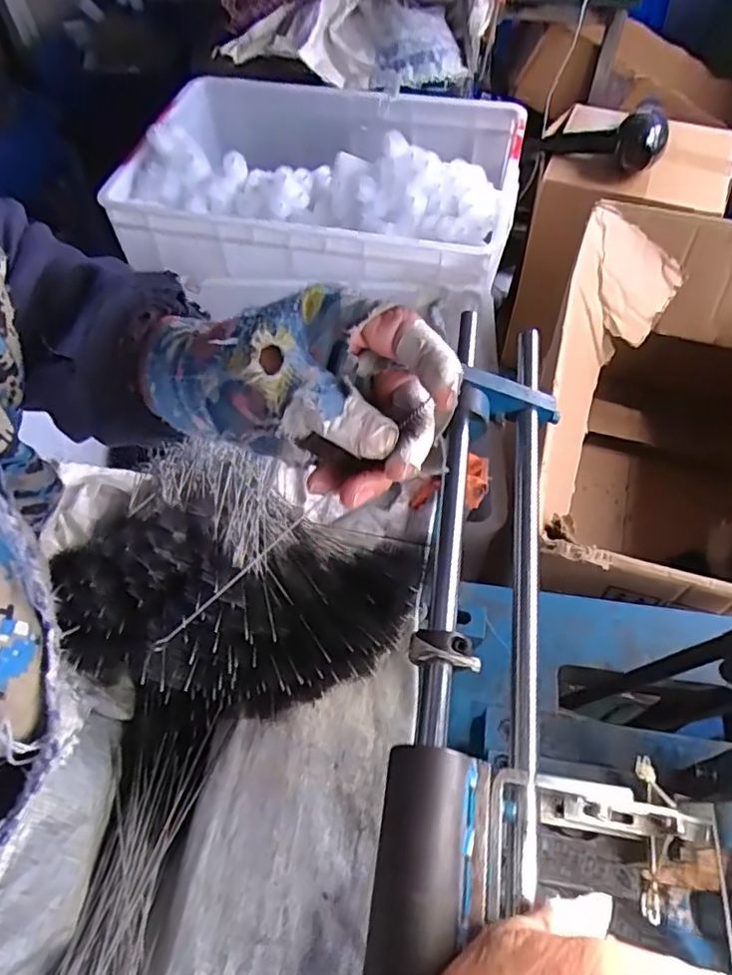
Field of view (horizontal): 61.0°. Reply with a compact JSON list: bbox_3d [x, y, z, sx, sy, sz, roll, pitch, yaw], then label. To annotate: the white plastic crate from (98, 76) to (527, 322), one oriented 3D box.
[{"bbox_3d":[-0.070,-0.519,1.008,0.621,0.150,0.441,14,57,10],"label":"white plastic crate"}]

